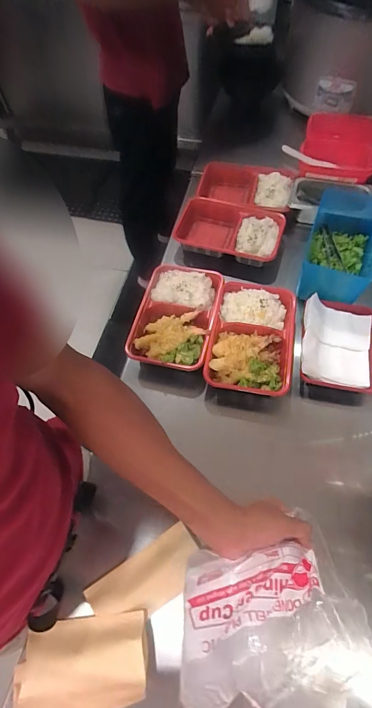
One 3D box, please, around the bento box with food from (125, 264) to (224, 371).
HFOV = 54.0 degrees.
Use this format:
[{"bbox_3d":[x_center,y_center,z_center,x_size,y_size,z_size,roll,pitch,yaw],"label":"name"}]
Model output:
[{"bbox_3d":[-0.021,-0.071,0.678,0.146,0.039,0.216,11,63,9],"label":"bento box with food"}]

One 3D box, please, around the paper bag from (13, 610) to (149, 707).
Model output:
[{"bbox_3d":[-0.128,0.386,0.446,0.171,0.032,0.102,-15,62,-6],"label":"paper bag"}]

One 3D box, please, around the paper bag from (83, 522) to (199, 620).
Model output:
[{"bbox_3d":[-0.053,0.307,0.494,0.154,0.012,0.075,-30,64,-13],"label":"paper bag"}]

